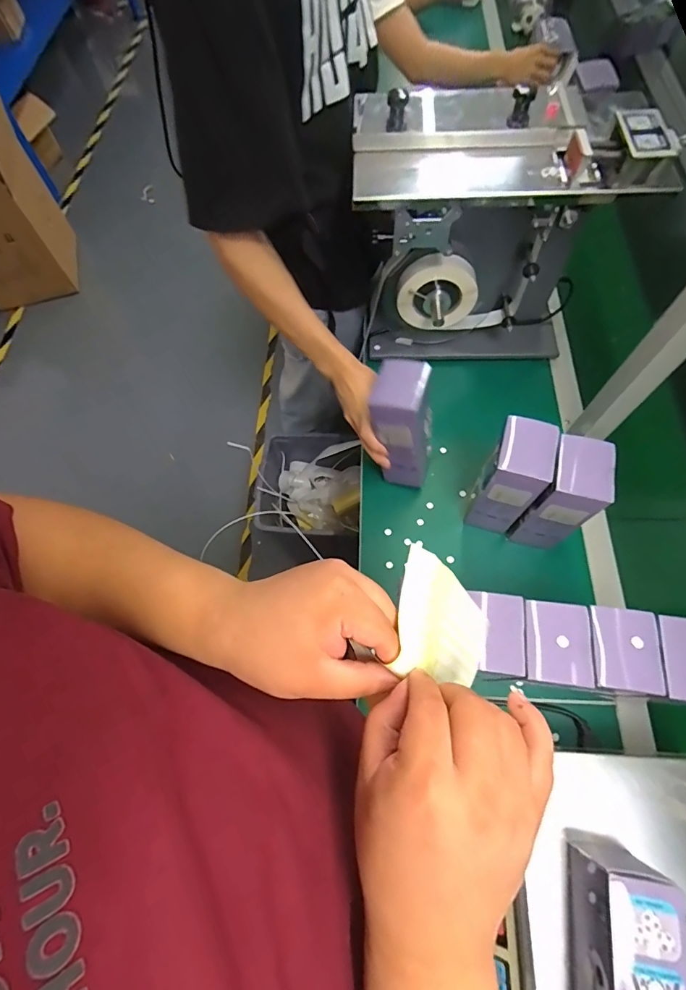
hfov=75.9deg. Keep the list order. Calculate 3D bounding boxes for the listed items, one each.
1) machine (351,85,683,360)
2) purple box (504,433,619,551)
[{"bbox_3d":[0.210,-0.419,0.705,0.357,0.333,0.218,-1,67,1],"label":"machine"},{"bbox_3d":[0.293,0.005,0.609,0.068,0.193,0.084,18,69,9],"label":"purple box"}]

